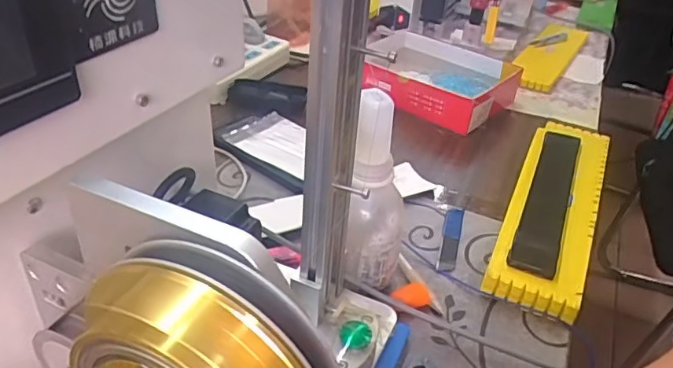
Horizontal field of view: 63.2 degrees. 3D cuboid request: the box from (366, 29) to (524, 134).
[{"bbox_3d":[0.149,-0.161,0.840,0.226,0.061,0.184,33,45,30],"label":"box"}]

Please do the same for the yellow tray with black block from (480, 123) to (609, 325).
[{"bbox_3d":[0.238,0.020,0.598,0.084,0.043,0.325,19,37,18],"label":"yellow tray with black block"}]

